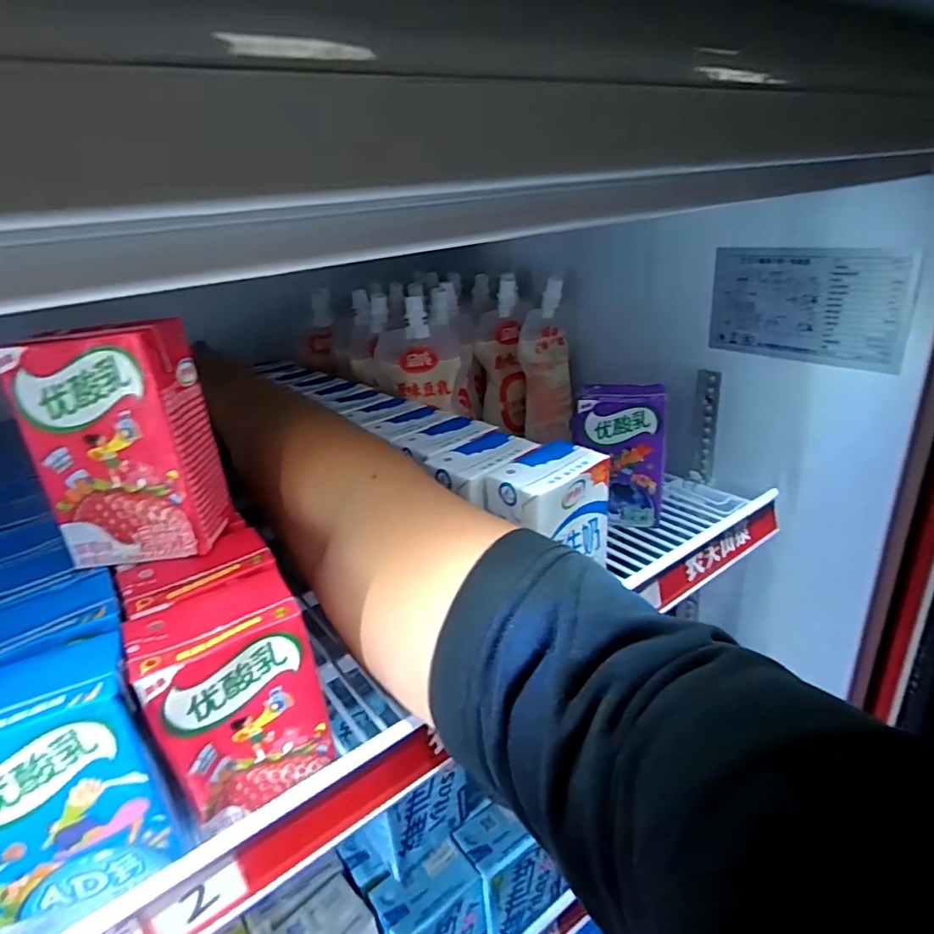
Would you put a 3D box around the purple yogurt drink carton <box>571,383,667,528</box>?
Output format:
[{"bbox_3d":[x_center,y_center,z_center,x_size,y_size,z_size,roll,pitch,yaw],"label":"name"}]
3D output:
[{"bbox_3d":[0.121,-0.011,0.472,0.068,0.105,0.040,3,26,15],"label":"purple yogurt drink carton"}]

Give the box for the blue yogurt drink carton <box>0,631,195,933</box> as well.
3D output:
[{"bbox_3d":[-0.158,0.118,0.230,0.068,0.090,0.052,-17,28,-25],"label":"blue yogurt drink carton"}]

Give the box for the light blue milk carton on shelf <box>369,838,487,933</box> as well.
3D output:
[{"bbox_3d":[-0.024,0.320,0.410,0.069,0.102,0.038,-20,29,-31],"label":"light blue milk carton on shelf"}]

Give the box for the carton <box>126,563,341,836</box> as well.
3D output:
[{"bbox_3d":[-0.102,0.098,0.265,0.065,0.085,0.051,-18,28,-27],"label":"carton"}]

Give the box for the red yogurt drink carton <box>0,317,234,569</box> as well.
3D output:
[{"bbox_3d":[-0.159,-0.009,0.280,0.066,0.106,0.044,-4,25,1],"label":"red yogurt drink carton"}]

